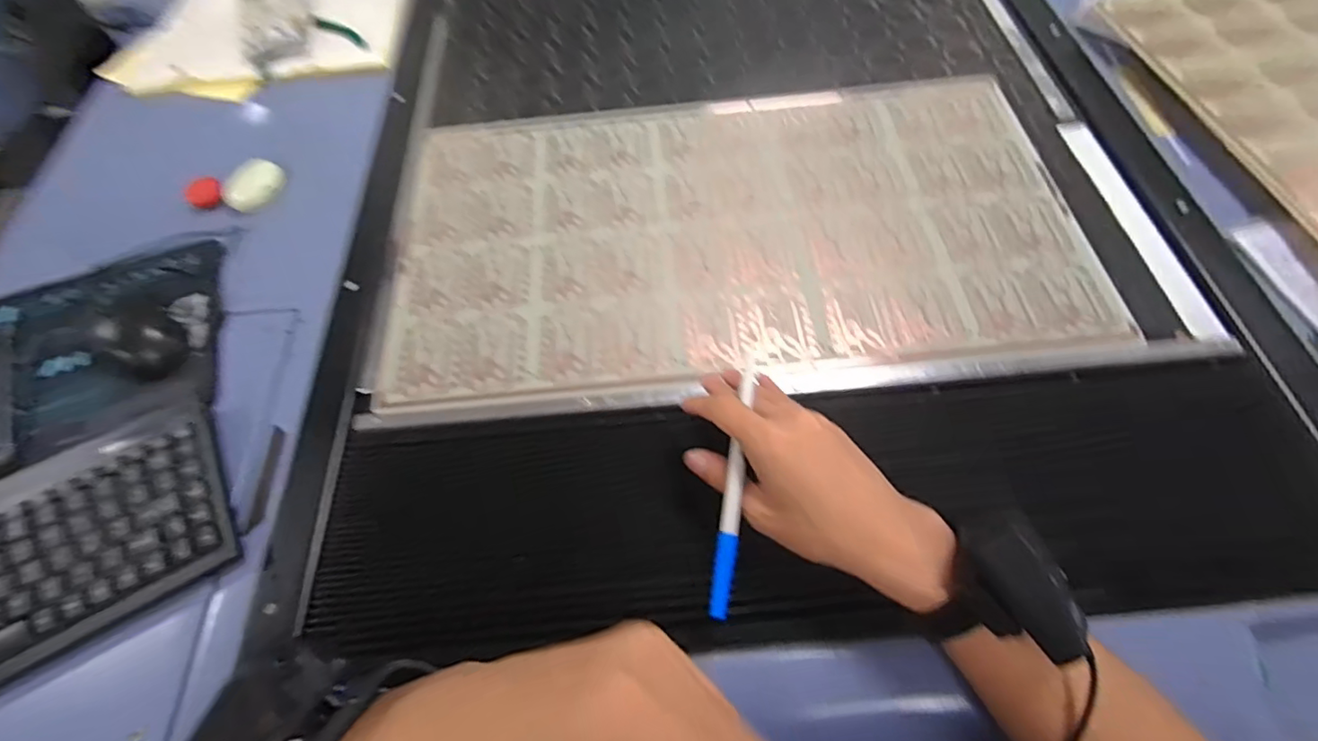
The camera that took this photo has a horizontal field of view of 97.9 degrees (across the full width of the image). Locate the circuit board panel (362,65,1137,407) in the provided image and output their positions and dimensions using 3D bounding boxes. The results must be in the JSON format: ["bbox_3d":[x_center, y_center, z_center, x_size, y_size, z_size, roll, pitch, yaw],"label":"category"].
[{"bbox_3d":[0.067,-0.142,0.541,0.606,0.008,0.332,-4,62,1],"label":"circuit board panel"}]

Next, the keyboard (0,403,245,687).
[{"bbox_3d":[-0.451,0.140,0.395,0.284,0.018,0.152,-31,68,-15],"label":"keyboard"}]

